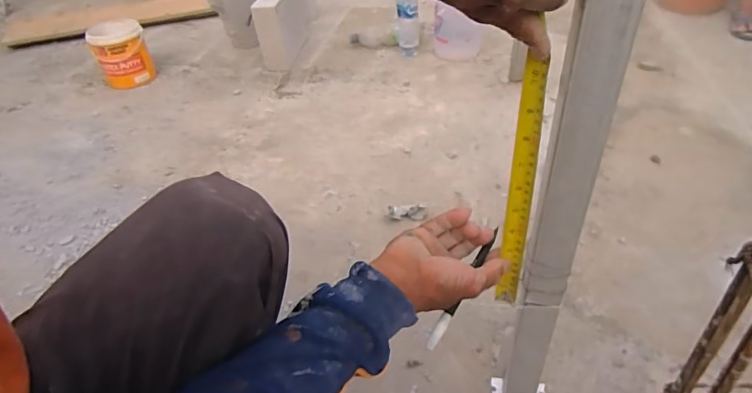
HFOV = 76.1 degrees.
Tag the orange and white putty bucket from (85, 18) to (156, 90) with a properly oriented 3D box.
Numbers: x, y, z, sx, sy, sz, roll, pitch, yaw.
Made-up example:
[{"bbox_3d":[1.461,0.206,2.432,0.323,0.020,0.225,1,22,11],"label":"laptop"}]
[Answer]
[{"bbox_3d":[-0.804,-0.453,1.529,0.158,0.164,0.170,-23,43,-21],"label":"orange and white putty bucket"}]

